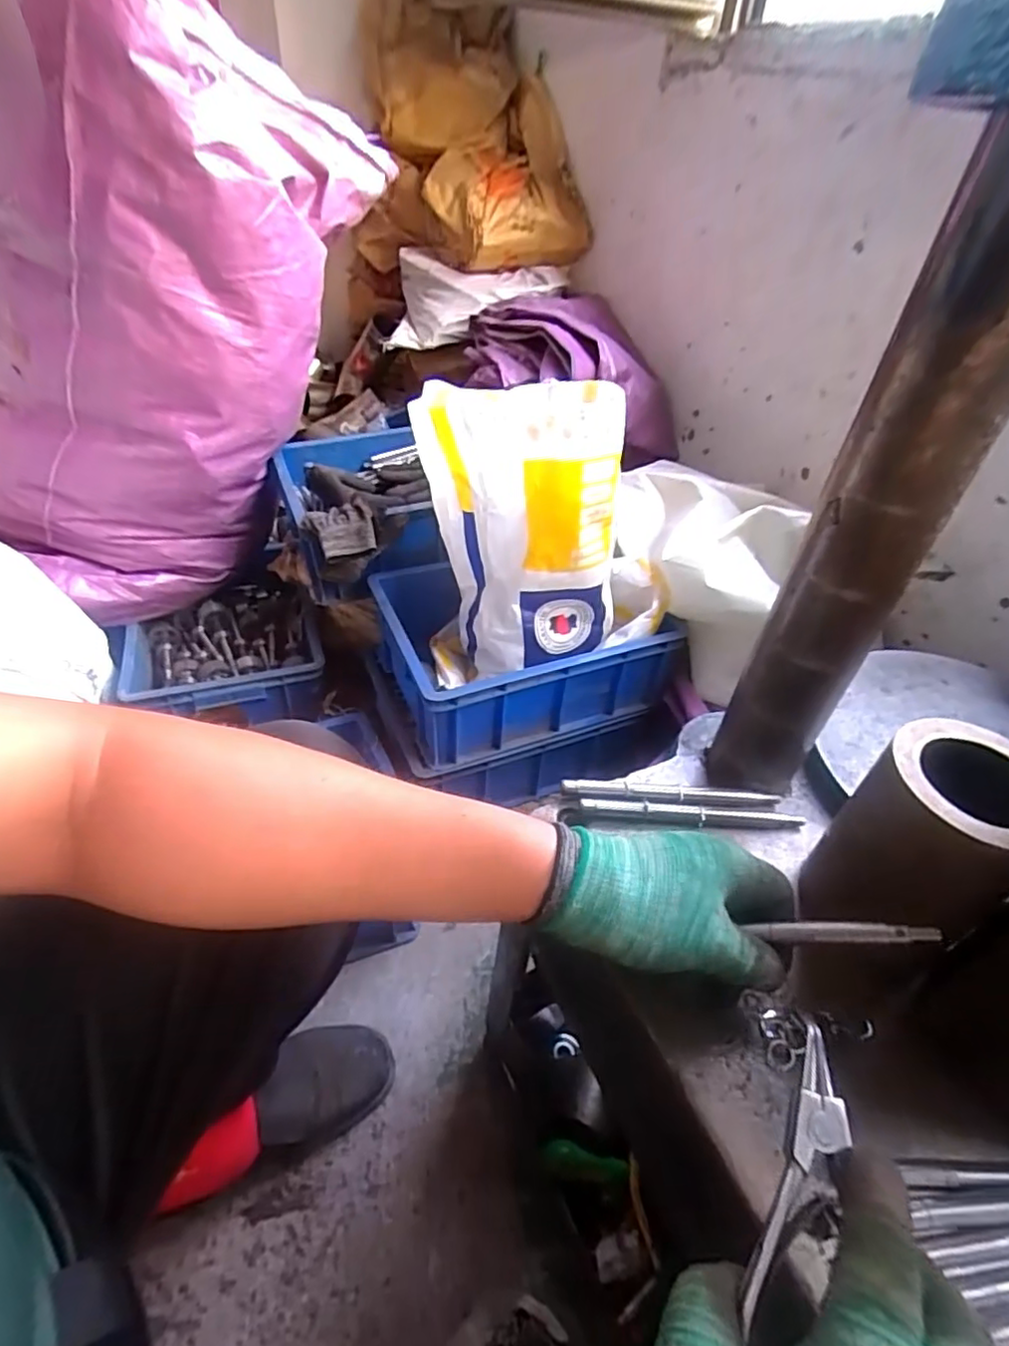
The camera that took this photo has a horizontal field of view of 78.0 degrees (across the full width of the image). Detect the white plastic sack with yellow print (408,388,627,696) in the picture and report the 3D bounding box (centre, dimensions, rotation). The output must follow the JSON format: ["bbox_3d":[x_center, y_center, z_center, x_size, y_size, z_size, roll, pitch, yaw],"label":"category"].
[{"bbox_3d":[0.017,-0.165,0.848,0.254,0.412,0.142,0,42,-7],"label":"white plastic sack with yellow print"}]

